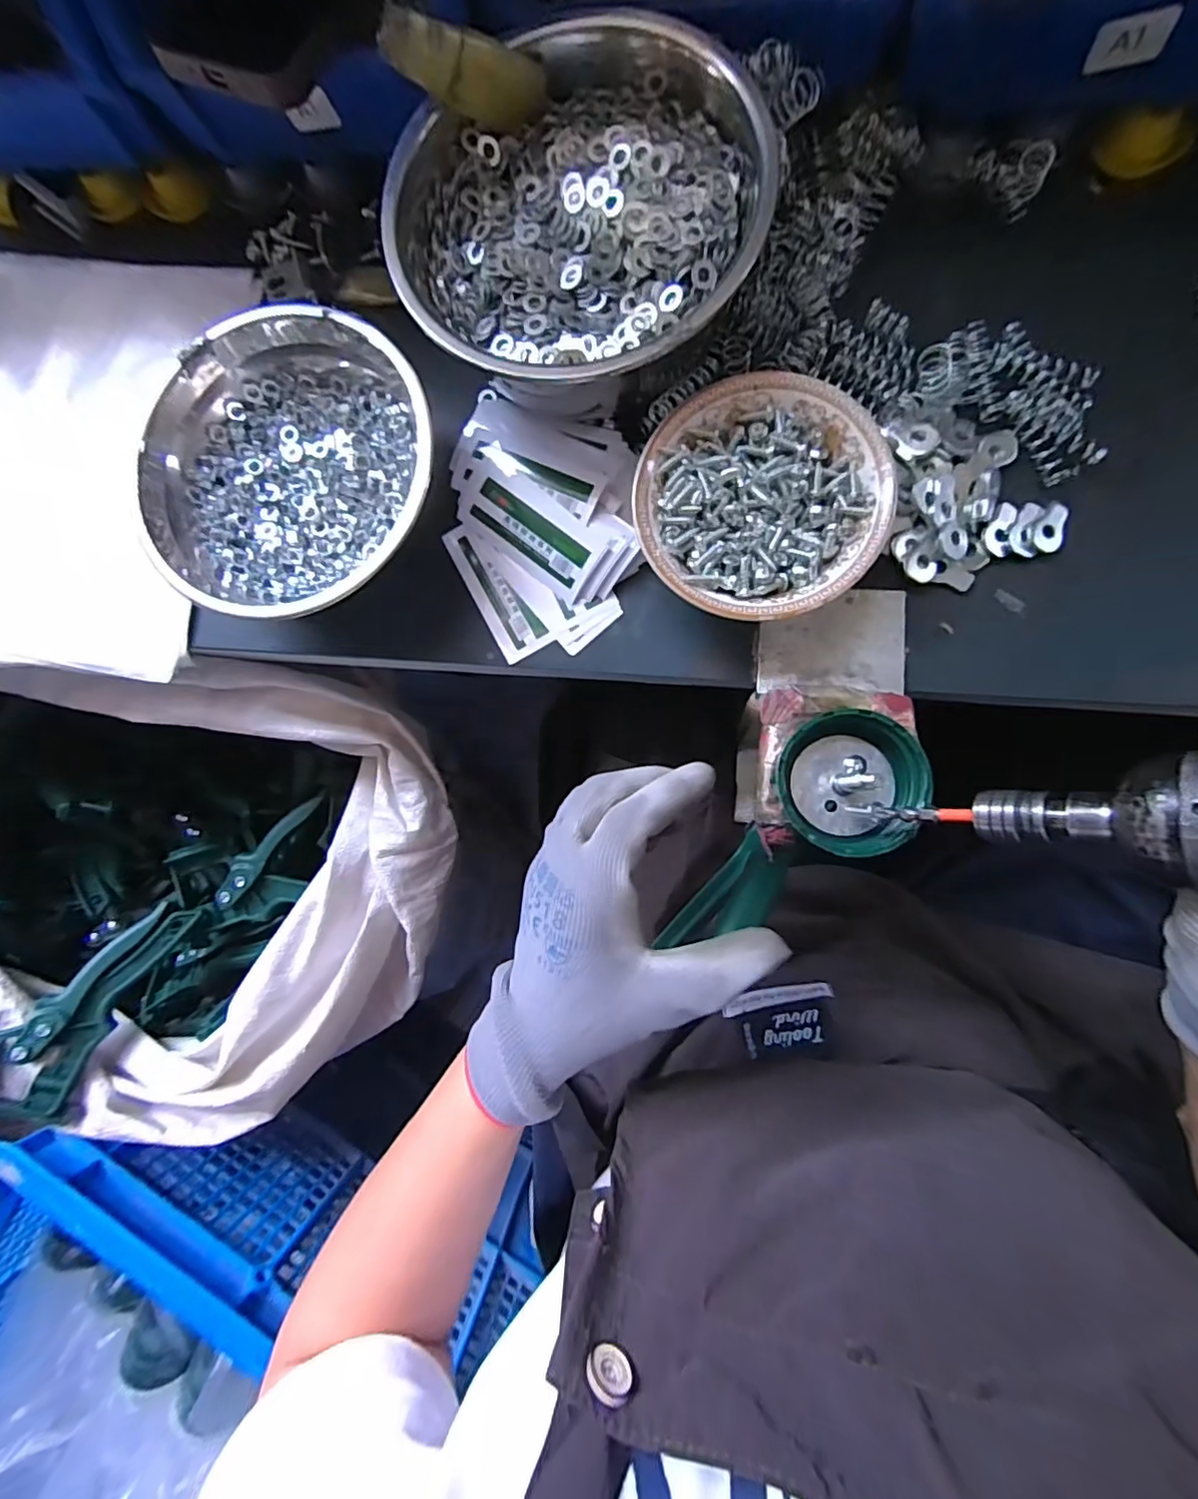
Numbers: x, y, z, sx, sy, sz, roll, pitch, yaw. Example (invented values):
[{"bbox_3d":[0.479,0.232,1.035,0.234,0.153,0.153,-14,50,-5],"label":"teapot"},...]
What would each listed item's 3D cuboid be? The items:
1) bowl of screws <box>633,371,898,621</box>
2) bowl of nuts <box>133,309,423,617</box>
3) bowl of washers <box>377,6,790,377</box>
[{"bbox_3d":[0.081,-0.125,0.294,0.116,0.045,0.120,0,91,9],"label":"bowl of screws"},{"bbox_3d":[-0.164,-0.153,0.324,0.158,0.058,0.159,0,91,9],"label":"bowl of nuts"},{"bbox_3d":[-0.011,-0.270,0.296,0.177,0.066,0.194,-1,86,7],"label":"bowl of washers"}]

